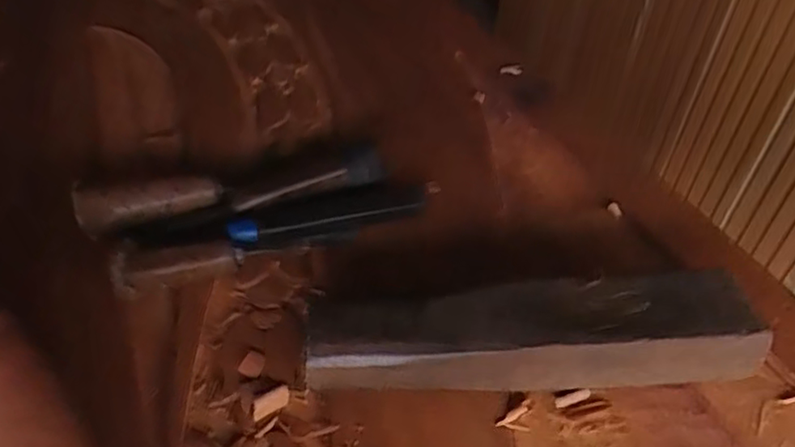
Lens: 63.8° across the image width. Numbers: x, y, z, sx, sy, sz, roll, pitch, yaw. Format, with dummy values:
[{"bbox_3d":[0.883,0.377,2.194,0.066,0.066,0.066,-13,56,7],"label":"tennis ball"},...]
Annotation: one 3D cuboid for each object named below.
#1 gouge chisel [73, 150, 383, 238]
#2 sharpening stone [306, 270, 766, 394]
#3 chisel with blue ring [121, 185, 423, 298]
[{"bbox_3d":[-0.131,-0.026,0.505,0.233,0.039,0.035,-11,46,-3],"label":"gouge chisel"},{"bbox_3d":[0.077,0.068,0.385,0.259,0.050,0.060,-6,46,2],"label":"sharpening stone"},{"bbox_3d":[-0.093,0.004,0.480,0.223,0.037,0.045,-17,47,-9],"label":"chisel with blue ring"}]

